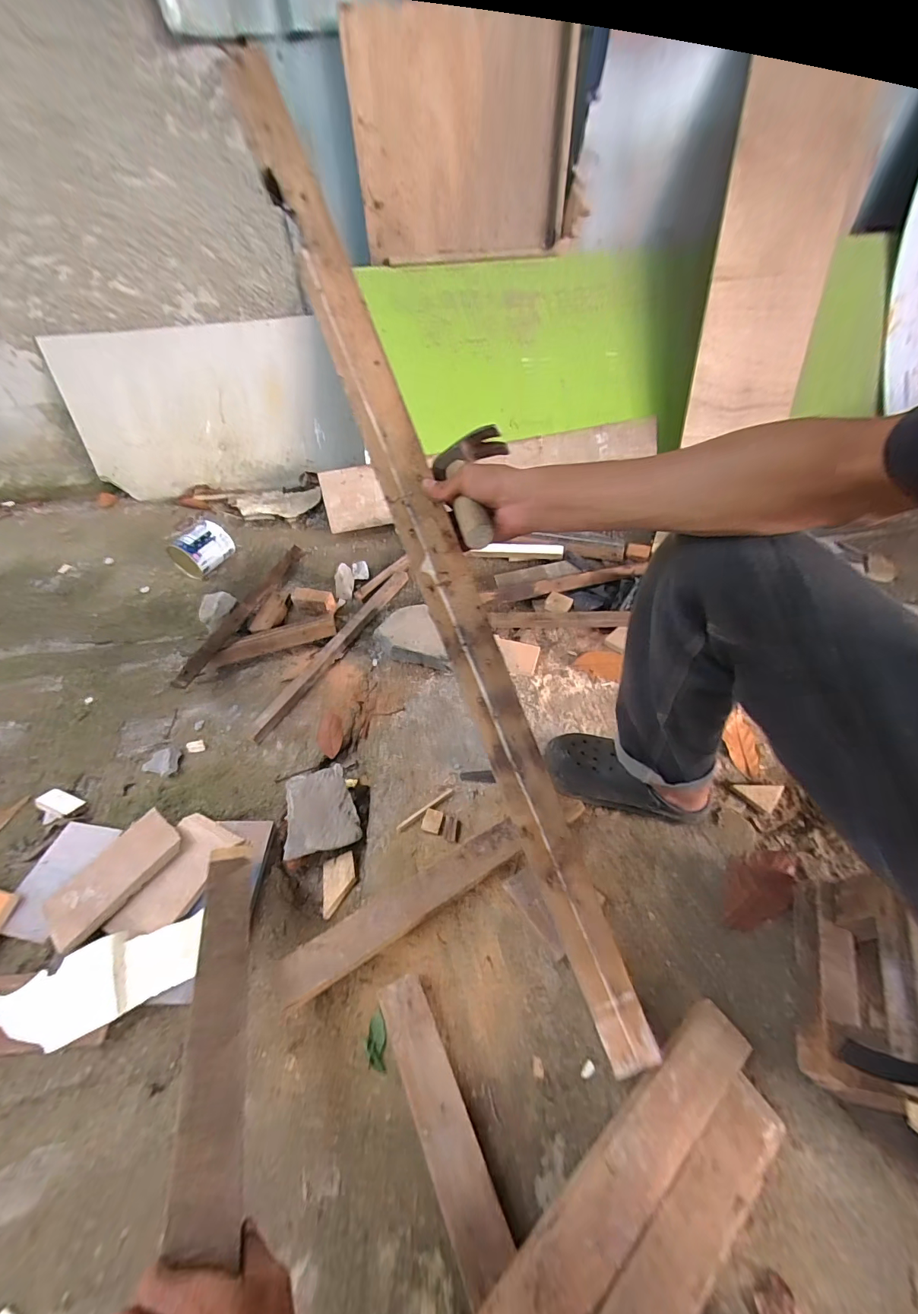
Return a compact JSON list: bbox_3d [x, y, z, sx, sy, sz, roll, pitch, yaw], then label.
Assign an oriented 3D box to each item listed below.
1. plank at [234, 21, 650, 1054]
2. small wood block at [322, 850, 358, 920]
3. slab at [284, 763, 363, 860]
[{"bbox_3d":[-0.011,-0.080,0.467,0.064,0.037,1.084,-22,93,-15],"label":"plank"},{"bbox_3d":[-0.200,0.378,0.711,0.063,0.007,0.084,-23,53,6],"label":"small wood block"},{"bbox_3d":[-0.234,0.259,0.728,0.116,0.032,0.131,-2,70,-28],"label":"slab"}]

